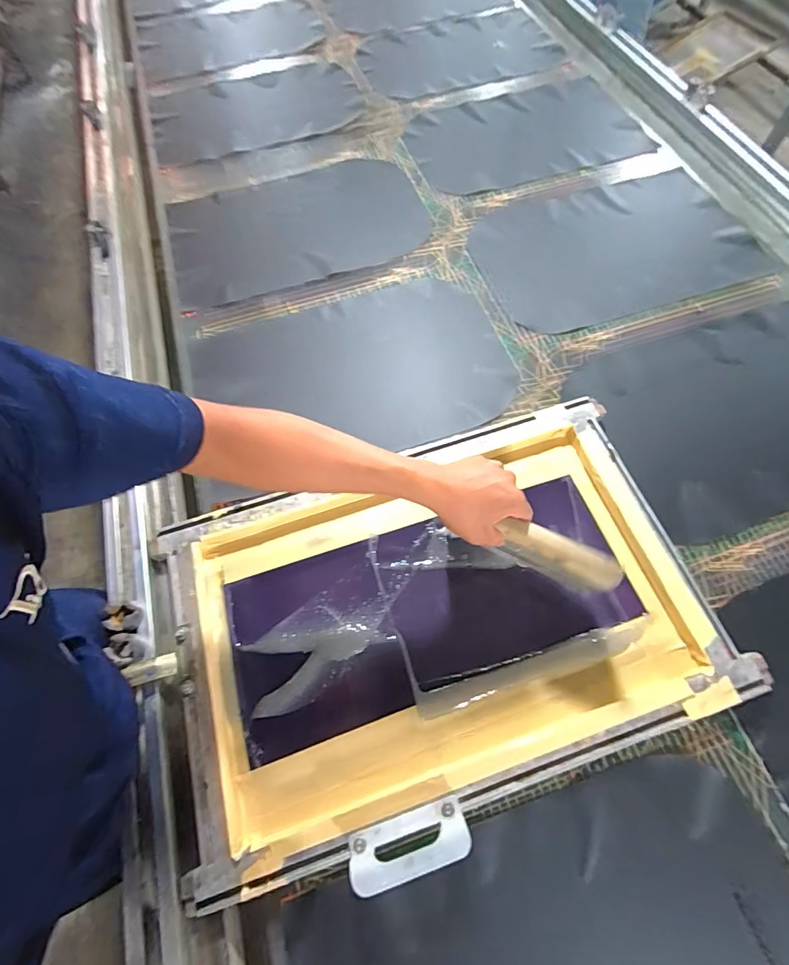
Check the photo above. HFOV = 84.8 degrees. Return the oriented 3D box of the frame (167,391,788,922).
[{"bbox_3d":[0.049,0.160,0.544,0.666,0.056,0.443,-18,66,-6],"label":"frame"}]

